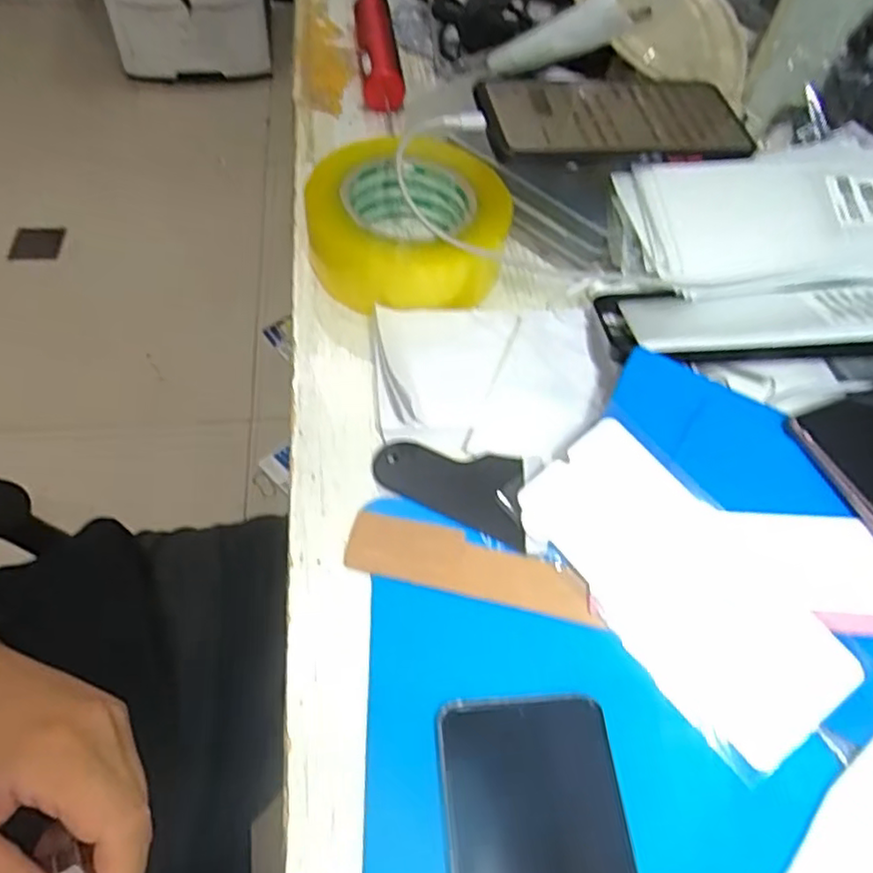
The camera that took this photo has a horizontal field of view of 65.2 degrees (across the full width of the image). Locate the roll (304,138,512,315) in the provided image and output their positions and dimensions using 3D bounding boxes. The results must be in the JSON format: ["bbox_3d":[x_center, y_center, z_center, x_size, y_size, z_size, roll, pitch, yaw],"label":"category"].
[{"bbox_3d":[-0.018,-0.139,0.435,0.124,0.041,0.124,1,56,-2],"label":"roll"}]

